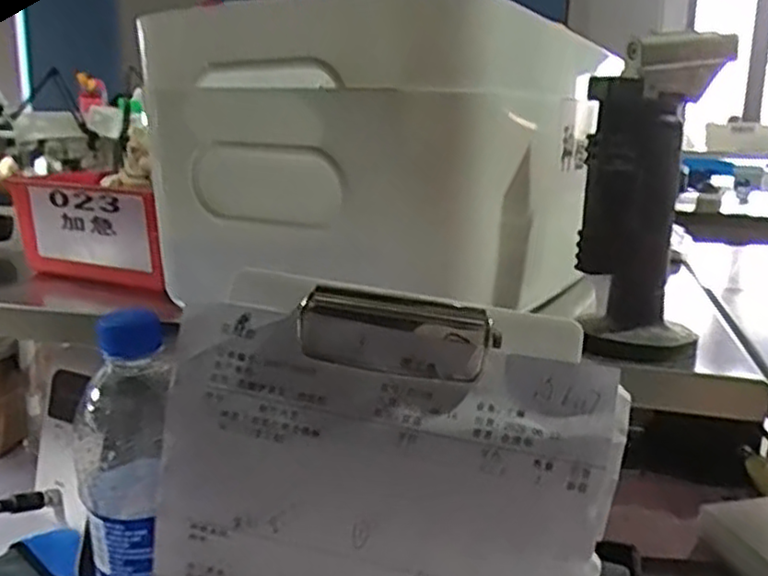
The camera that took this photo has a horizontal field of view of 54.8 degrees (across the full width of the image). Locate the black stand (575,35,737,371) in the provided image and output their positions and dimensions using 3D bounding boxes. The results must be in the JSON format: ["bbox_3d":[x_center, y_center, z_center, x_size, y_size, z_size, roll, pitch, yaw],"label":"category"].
[{"bbox_3d":[0.127,-0.041,0.351,0.062,0.142,0.055,4,15,19],"label":"black stand"}]

